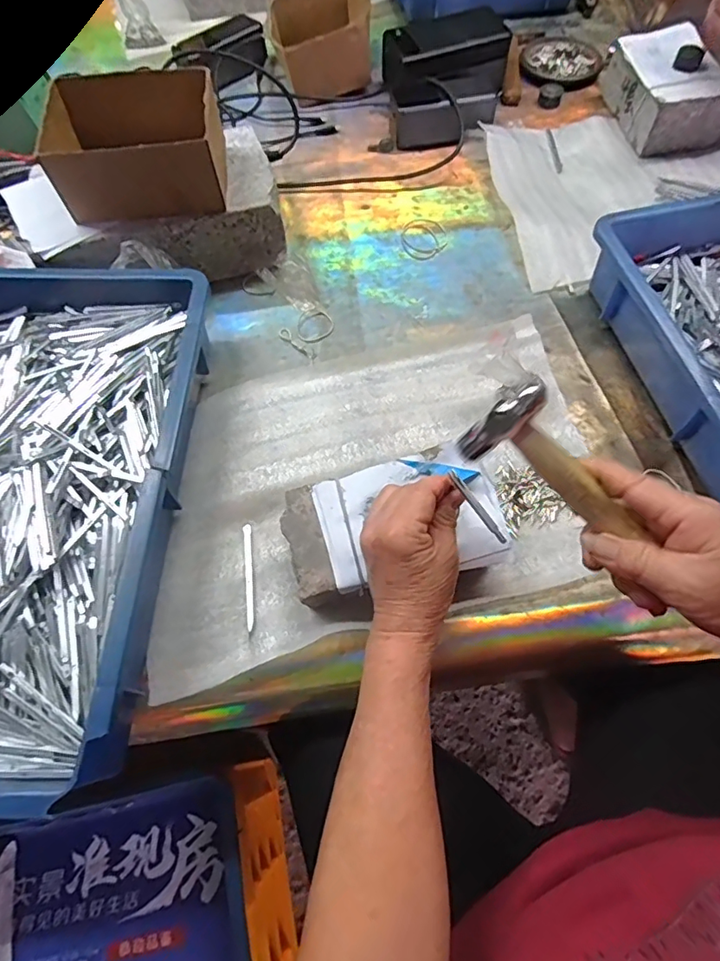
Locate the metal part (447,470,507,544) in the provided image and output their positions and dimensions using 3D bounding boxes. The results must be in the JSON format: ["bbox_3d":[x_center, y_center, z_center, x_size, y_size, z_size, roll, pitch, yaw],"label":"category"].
[{"bbox_3d":[0.077,0.017,0.341,0.006,0.005,0.057,-31,77,-13],"label":"metal part"}]

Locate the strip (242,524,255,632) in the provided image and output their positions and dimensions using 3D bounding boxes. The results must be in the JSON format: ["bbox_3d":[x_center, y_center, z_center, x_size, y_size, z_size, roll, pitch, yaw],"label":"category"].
[{"bbox_3d":[-0.092,0.079,0.430,0.007,0.004,0.088,-7,63,-2],"label":"strip"}]

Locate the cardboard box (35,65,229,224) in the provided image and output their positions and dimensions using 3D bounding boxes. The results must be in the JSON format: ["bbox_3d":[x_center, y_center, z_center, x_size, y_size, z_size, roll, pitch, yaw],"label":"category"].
[{"bbox_3d":[-0.211,-0.320,0.501,0.145,0.075,0.112,-8,63,-2],"label":"cardboard box"}]

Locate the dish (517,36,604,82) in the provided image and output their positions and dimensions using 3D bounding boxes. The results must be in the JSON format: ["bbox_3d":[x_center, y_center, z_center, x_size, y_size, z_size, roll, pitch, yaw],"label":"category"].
[{"bbox_3d":[0.296,-0.610,0.756,0.115,0.014,0.116,-1,63,2],"label":"dish"}]

